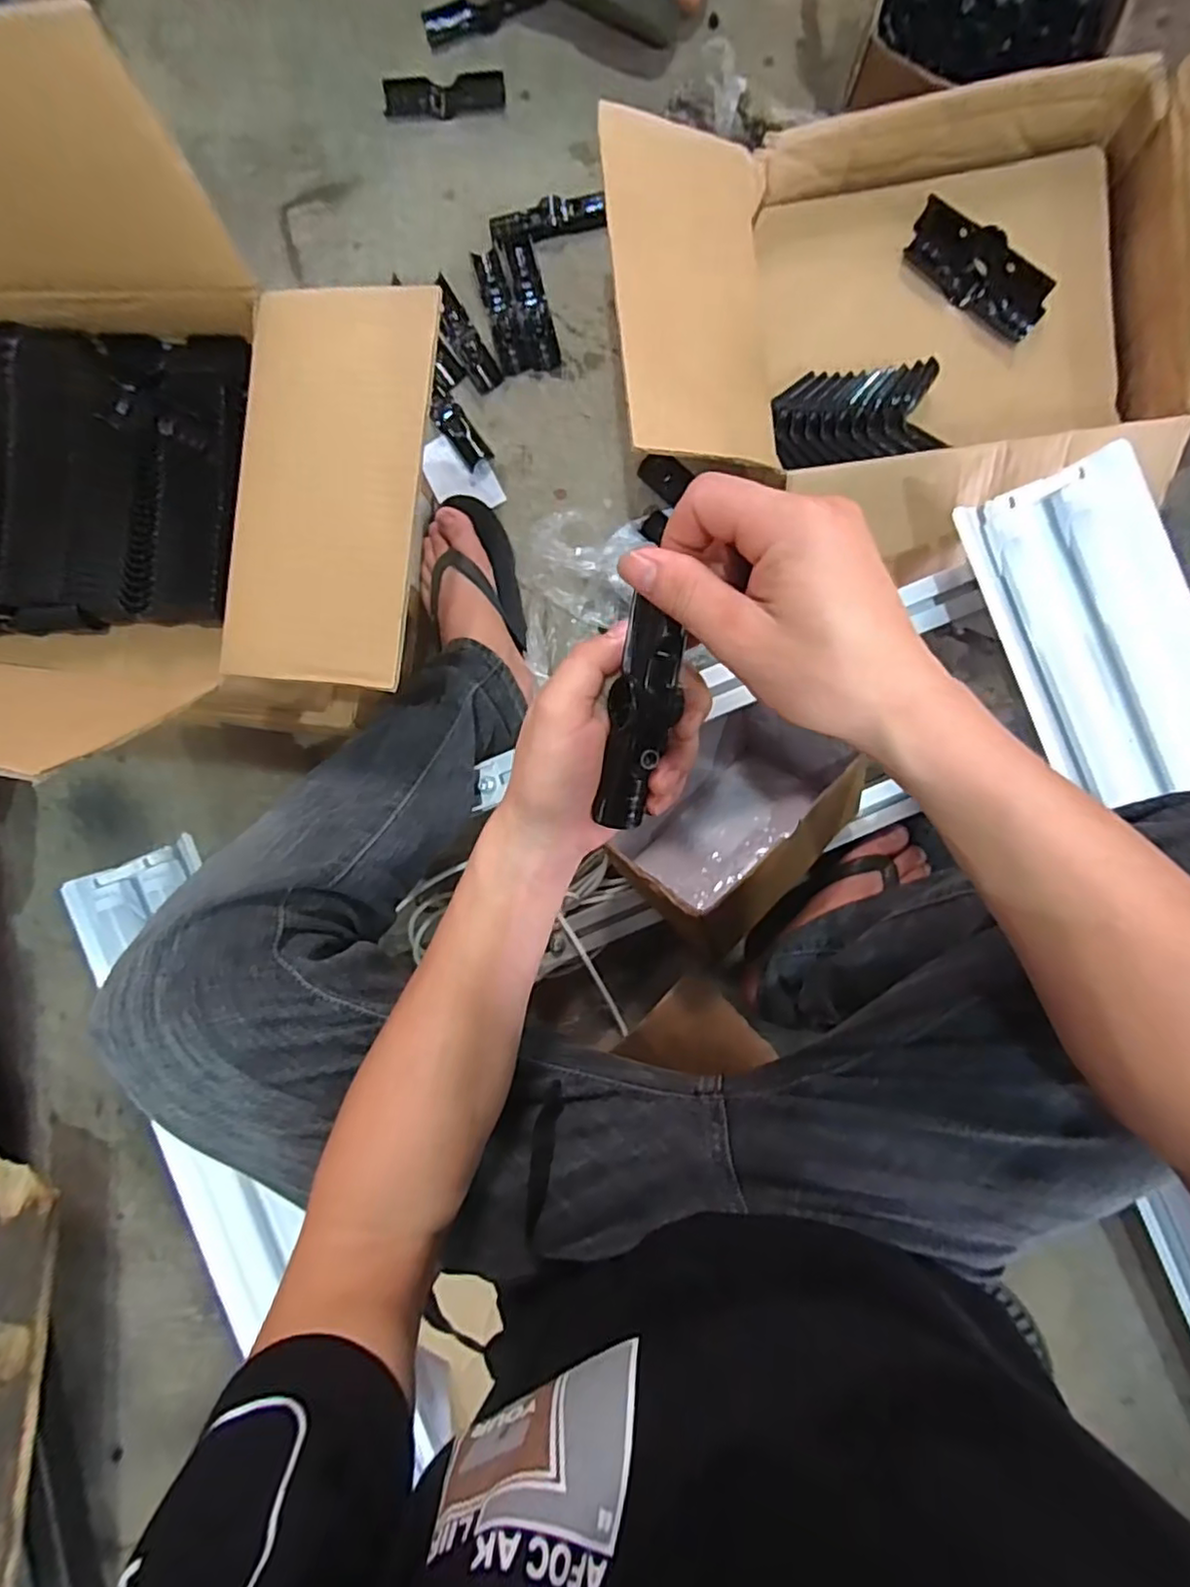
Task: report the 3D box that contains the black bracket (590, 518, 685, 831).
[{"bbox_3d":[0.024,-0.048,0.302,0.031,0.019,0.145,10,115,6],"label":"black bracket"}]

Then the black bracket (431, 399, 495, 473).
[{"bbox_3d":[-0.144,-0.385,0.688,0.031,0.021,0.076,-36,102,7],"label":"black bracket"}]

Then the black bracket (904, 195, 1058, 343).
[{"bbox_3d":[0.332,-0.453,0.558,0.133,0.022,0.049,35,96,4],"label":"black bracket"}]

